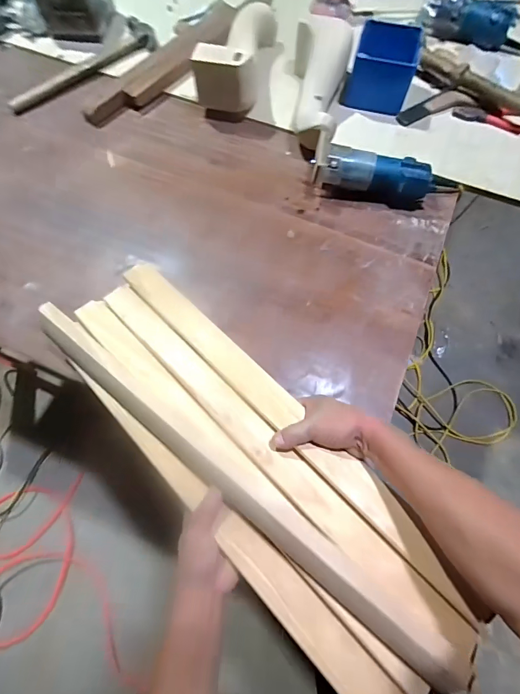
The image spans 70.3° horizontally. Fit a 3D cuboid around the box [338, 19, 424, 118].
[{"bbox_3d":[0.267,-0.602,0.800,0.130,0.097,0.138,20,72,8],"label":"box"}]

